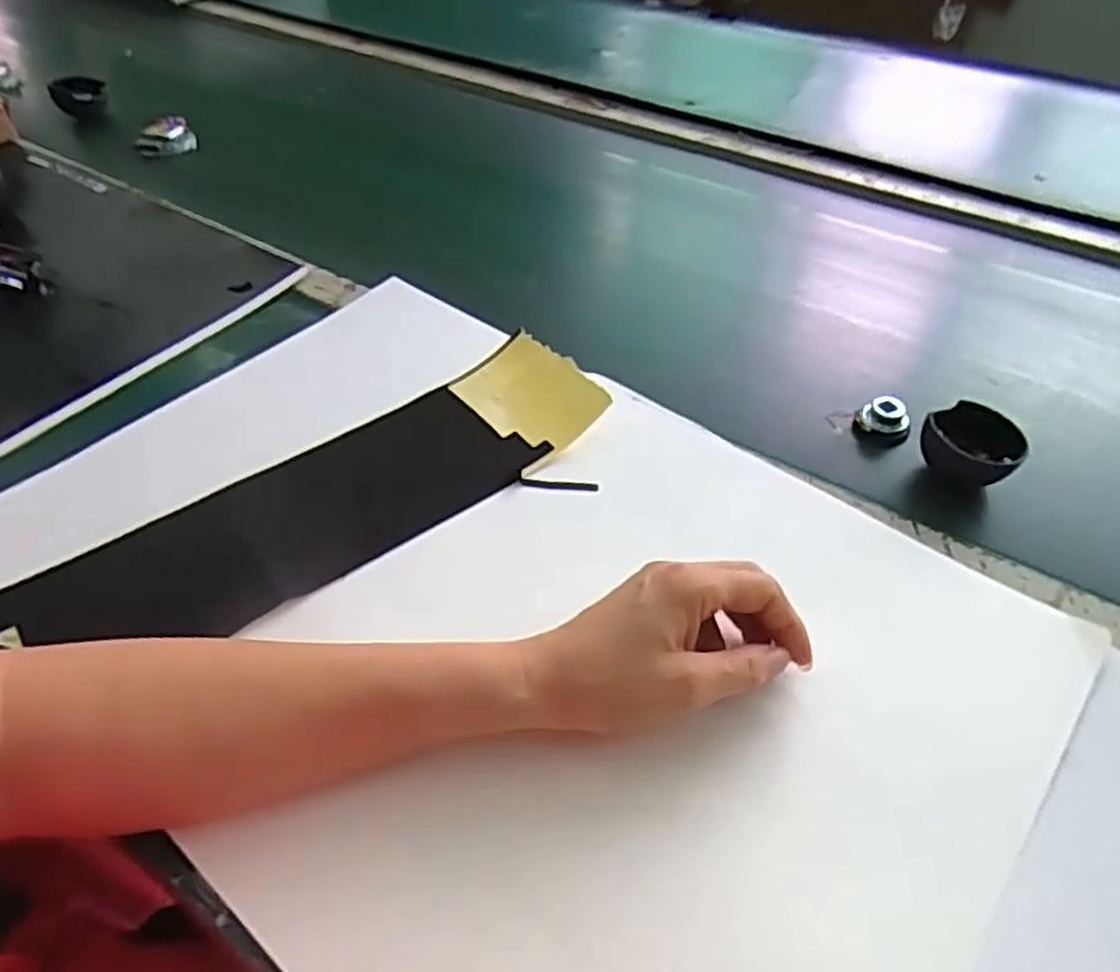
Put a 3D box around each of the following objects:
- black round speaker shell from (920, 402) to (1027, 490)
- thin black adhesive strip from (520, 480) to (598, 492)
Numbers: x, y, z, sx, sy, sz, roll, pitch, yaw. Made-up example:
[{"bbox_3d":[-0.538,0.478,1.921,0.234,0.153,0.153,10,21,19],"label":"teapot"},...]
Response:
[{"bbox_3d":[0.262,-0.023,0.503,0.047,0.030,0.058,-16,47,-16],"label":"black round speaker shell"},{"bbox_3d":[0.000,0.000,0.495,0.048,0.004,0.005,3,45,2],"label":"thin black adhesive strip"}]

